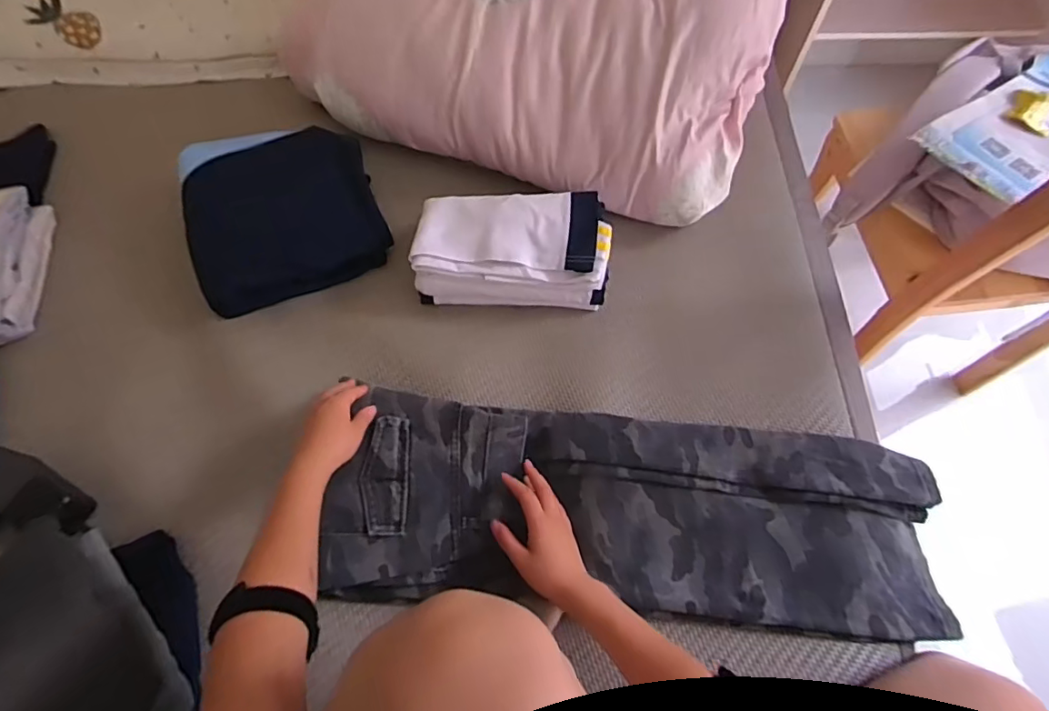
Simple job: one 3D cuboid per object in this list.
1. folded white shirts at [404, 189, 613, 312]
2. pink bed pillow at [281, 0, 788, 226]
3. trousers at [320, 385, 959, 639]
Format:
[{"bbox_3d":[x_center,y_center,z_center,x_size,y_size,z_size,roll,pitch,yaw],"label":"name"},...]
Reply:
[{"bbox_3d":[-0.016,-0.147,0.736,0.250,0.075,0.137,2,65,2],"label":"folded white shirts"},{"bbox_3d":[0.037,-0.501,0.799,0.629,0.198,0.428,21,68,11],"label":"pink bed pillow"},{"bbox_3d":[0.126,0.177,0.616,0.661,0.041,0.217,5,65,1],"label":"trousers"}]

